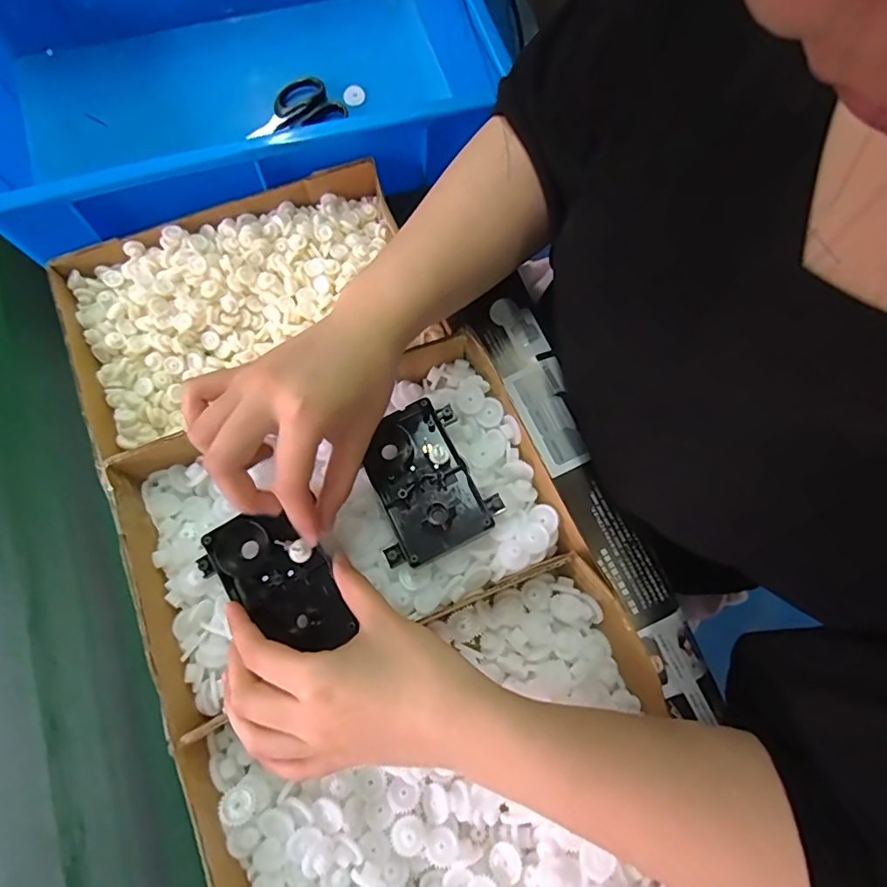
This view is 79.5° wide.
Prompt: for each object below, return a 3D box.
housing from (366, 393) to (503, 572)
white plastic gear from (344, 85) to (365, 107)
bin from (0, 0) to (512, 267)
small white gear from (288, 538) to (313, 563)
[{"bbox_3d":[-0.014,0.022,0.354,0.076,0.015,0.102,-23,76,-8],"label":"housing"},{"bbox_3d":[-0.086,-0.337,0.516,0.018,0.008,0.025,3,74,-1],"label":"white plastic gear"},{"bbox_3d":[-0.177,-0.324,0.469,0.445,0.119,0.278,-21,75,-8],"label":"bin"},{"bbox_3d":[-0.089,0.067,0.329,0.013,0.006,0.012,26,75,6],"label":"small white gear"}]

